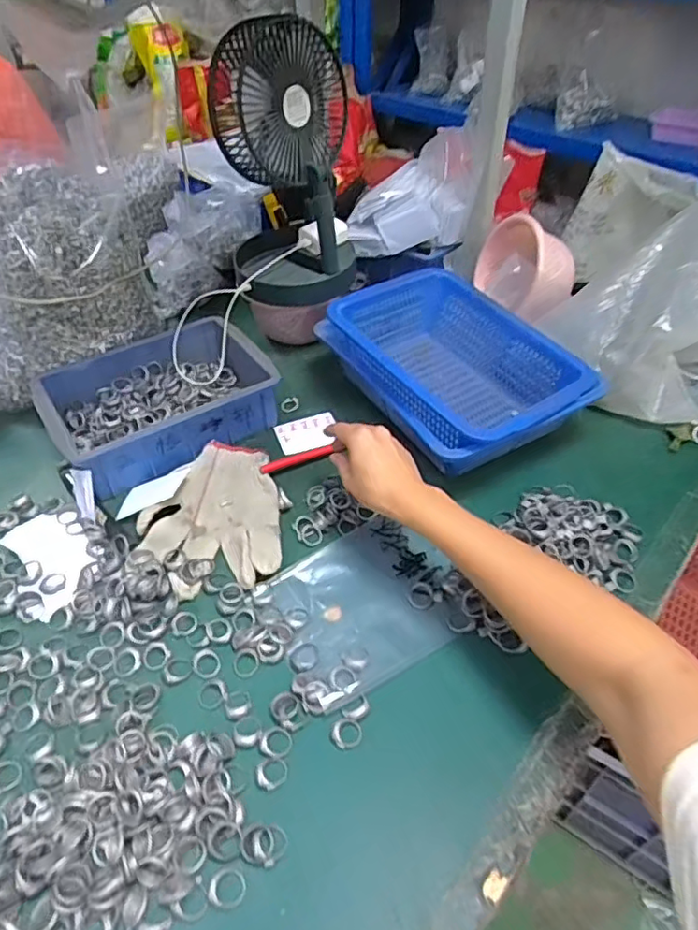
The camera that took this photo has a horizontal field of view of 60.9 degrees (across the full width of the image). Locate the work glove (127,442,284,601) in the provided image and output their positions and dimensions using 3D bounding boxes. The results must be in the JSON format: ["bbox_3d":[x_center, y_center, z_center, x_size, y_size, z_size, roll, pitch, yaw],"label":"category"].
[{"bbox_3d":[-0.141,0.048,0.602,0.136,0.020,0.182,-7,45,-4],"label":"work glove"}]

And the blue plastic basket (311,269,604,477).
[{"bbox_3d":[0.125,-0.111,0.684,0.202,0.105,0.266,-25,49,-21],"label":"blue plastic basket"}]

